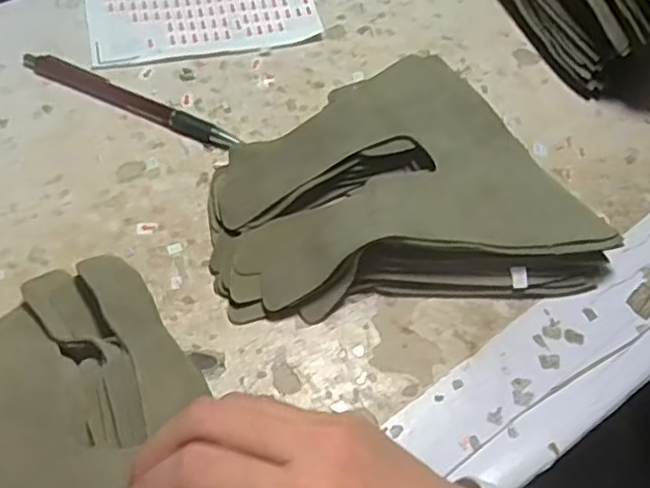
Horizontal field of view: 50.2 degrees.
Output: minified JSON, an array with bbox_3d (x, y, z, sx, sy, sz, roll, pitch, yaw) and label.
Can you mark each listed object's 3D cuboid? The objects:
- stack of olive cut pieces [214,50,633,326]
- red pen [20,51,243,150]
[{"bbox_3d":[0.036,-0.032,0.376,0.195,0.037,0.136,-10,64,-10],"label":"stack of olive cut pieces"},{"bbox_3d":[-0.113,-0.085,0.405,0.142,0.011,0.013,26,63,9],"label":"red pen"}]

